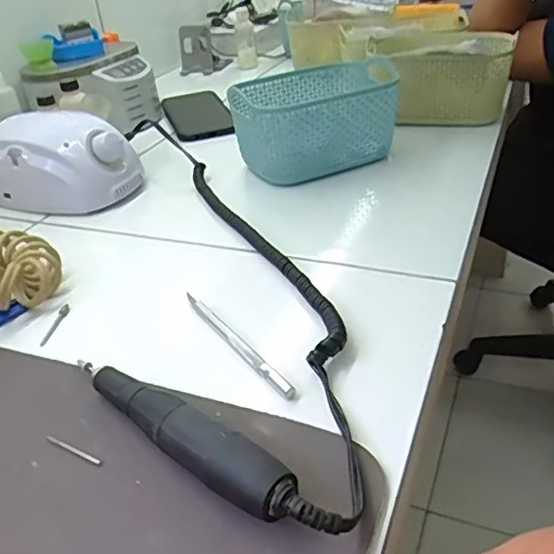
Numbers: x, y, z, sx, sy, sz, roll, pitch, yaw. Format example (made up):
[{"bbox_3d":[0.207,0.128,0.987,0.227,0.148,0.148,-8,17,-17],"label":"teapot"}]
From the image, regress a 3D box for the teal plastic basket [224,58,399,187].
[{"bbox_3d":[0.044,-0.169,0.624,0.180,0.079,0.133,-14,33,-10],"label":"teal plastic basket"}]

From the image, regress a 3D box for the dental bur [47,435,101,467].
[{"bbox_3d":[-0.109,0.093,0.312,0.040,0.004,0.004,13,38,28],"label":"dental bur"}]

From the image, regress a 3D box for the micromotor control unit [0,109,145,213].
[{"bbox_3d":[-0.222,-0.120,0.596,0.139,0.074,0.089,10,35,23],"label":"micromotor control unit"}]

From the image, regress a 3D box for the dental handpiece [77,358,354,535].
[{"bbox_3d":[-0.047,0.080,0.293,0.184,0.028,0.024,20,42,36],"label":"dental handpiece"}]

